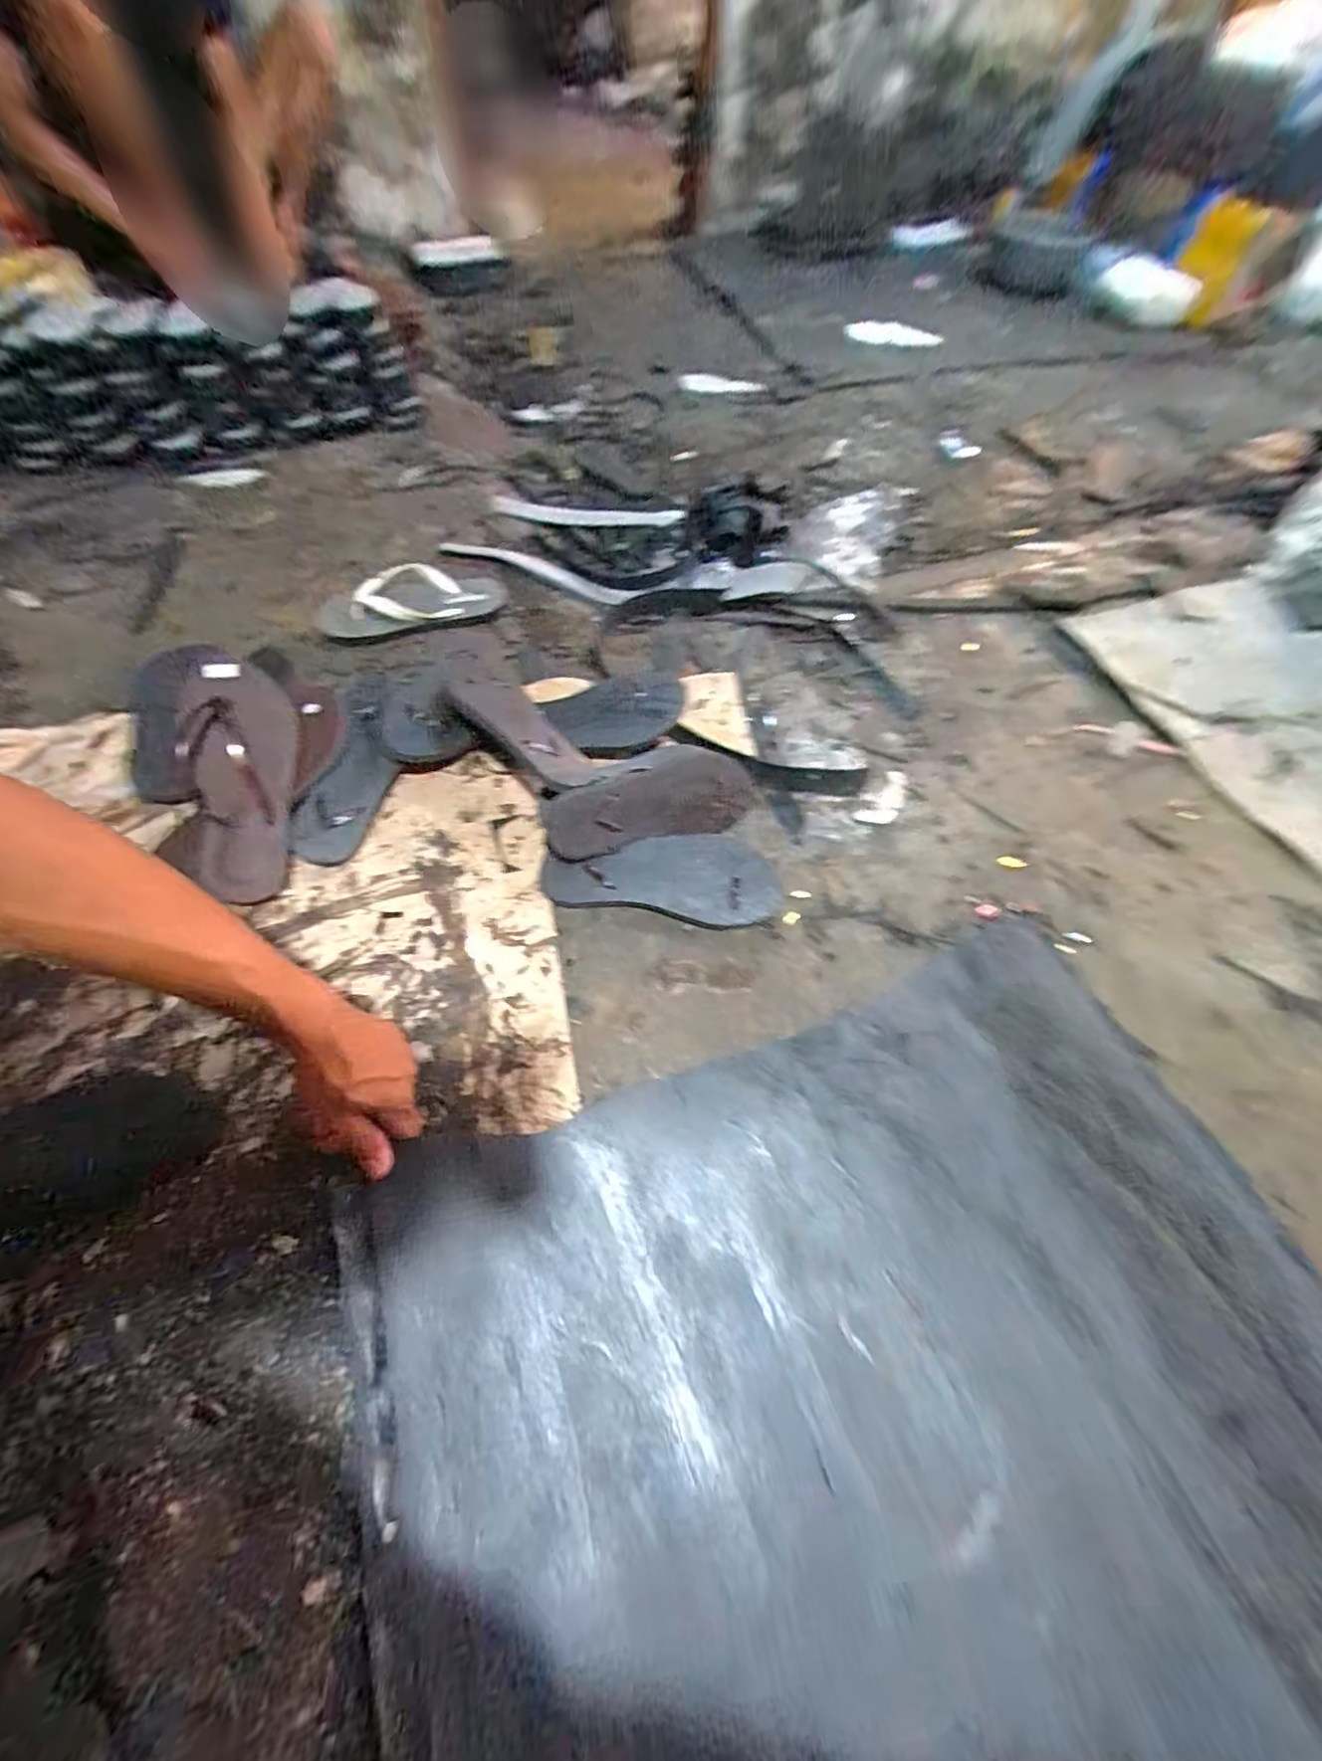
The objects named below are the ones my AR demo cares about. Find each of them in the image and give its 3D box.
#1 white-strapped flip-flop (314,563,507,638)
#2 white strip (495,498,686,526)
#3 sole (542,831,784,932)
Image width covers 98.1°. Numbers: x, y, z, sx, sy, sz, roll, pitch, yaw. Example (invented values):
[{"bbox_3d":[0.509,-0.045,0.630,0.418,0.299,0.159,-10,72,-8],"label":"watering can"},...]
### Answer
[{"bbox_3d":[-0.364,-0.413,0.837,0.264,0.047,0.123,-14,62,-10],"label":"white-strapped flip-flop"},{"bbox_3d":[-0.134,-0.686,1.070,0.343,0.026,0.045,-3,60,-4],"label":"white strip"},{"bbox_3d":[0.000,-0.003,0.617,0.249,0.036,0.098,5,60,1],"label":"sole"}]

